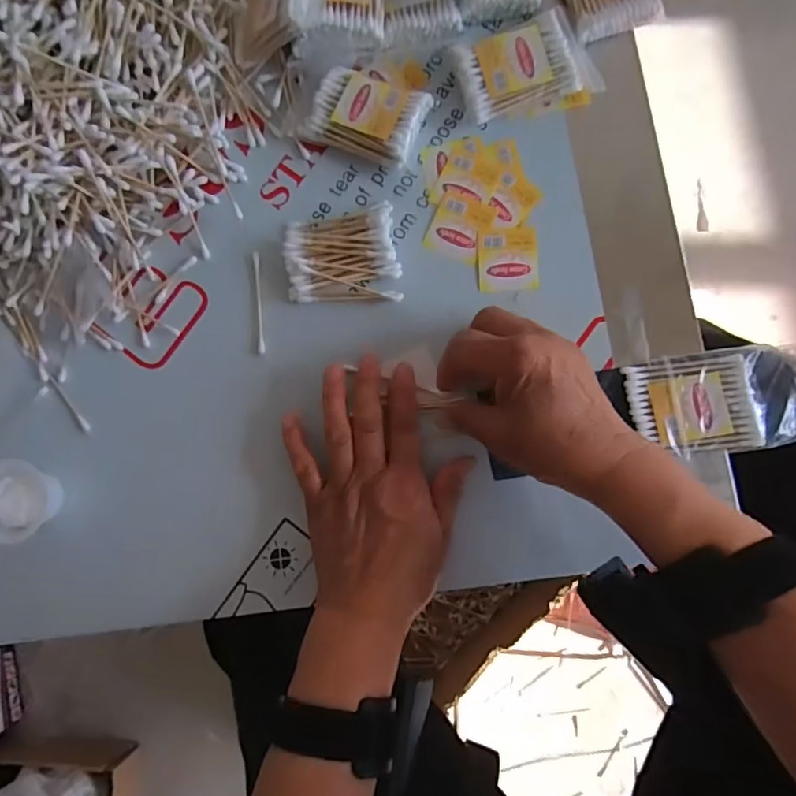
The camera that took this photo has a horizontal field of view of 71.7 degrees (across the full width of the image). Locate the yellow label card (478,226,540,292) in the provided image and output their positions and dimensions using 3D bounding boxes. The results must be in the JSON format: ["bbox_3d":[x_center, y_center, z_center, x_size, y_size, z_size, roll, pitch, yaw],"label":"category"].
[{"bbox_3d":[0.075,-0.094,0.372,0.040,0.004,0.044,-2,83,7],"label":"yellow label card"}]

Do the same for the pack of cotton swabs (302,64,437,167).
[{"bbox_3d":[-0.022,-0.196,0.385,0.076,0.021,0.051,21,86,9],"label":"pack of cotton swabs"}]

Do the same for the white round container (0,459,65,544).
[{"bbox_3d":[-0.259,0.069,0.374,0.048,0.027,0.053,-6,82,6],"label":"white round container"}]

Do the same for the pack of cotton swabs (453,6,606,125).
[{"bbox_3d":[0.089,-0.227,0.378,0.090,0.020,0.053,-18,81,4],"label":"pack of cotton swabs"}]

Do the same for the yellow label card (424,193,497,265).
[{"bbox_3d":[0.043,-0.117,0.379,0.042,0.004,0.040,19,90,9],"label":"yellow label card"}]

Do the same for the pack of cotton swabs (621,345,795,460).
[{"bbox_3d":[0.205,0.001,0.344,0.112,0.013,0.063,-9,82,6],"label":"pack of cotton swabs"}]

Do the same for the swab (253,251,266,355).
[{"bbox_3d":[-0.098,-0.068,0.387,0.005,0.004,0.074,-5,82,6],"label":"swab"}]

